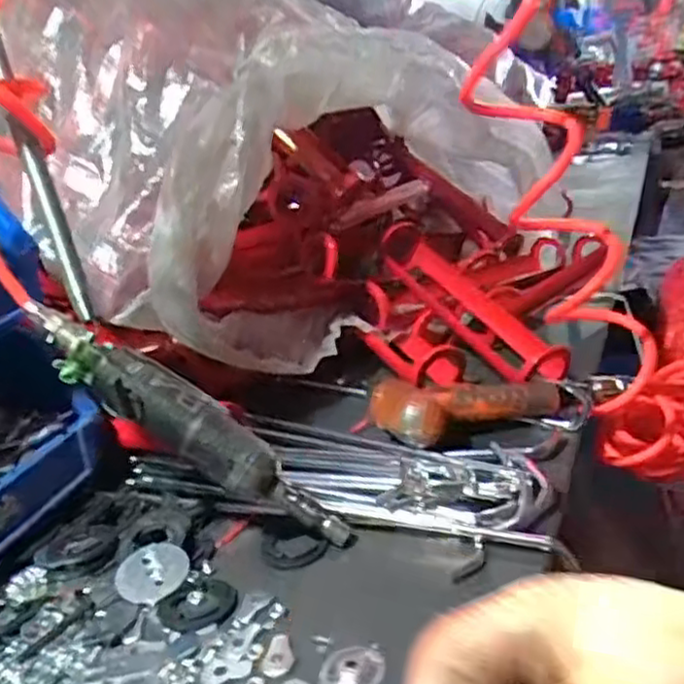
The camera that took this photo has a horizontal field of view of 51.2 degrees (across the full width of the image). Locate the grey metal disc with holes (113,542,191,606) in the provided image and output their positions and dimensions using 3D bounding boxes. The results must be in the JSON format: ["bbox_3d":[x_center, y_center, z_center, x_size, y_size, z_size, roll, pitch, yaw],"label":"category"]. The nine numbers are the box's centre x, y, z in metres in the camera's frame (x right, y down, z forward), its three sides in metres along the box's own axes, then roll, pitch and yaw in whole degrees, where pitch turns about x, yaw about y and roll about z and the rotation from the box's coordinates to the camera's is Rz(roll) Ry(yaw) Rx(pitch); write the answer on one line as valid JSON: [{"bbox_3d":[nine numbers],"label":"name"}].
[{"bbox_3d":[-0.126,0.152,0.471,0.047,0.009,0.046,-7,22,3],"label":"grey metal disc with holes"}]

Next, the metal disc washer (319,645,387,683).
[{"bbox_3d":[0.005,0.171,0.374,0.034,0.004,0.032,-7,22,3],"label":"metal disc washer"}]

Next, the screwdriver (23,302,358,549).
[{"bbox_3d":[-0.103,0.056,0.478,0.257,0.034,0.037,35,30,3],"label":"screwdriver"}]

